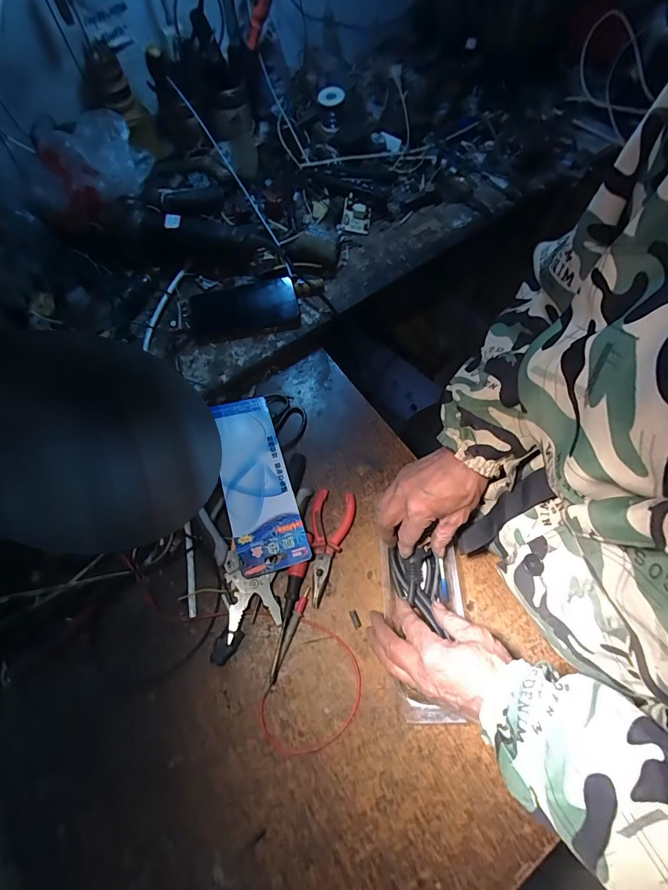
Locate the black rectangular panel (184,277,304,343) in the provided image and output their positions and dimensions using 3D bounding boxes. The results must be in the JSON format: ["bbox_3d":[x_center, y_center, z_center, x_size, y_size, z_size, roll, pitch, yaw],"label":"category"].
[{"bbox_3d":[-0.141,-0.210,0.633,0.166,0.010,0.085,-11,85,-2],"label":"black rectangular panel"}]

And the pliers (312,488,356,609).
[{"bbox_3d":[-0.008,0.127,0.515,0.052,0.012,0.144,10,66,3],"label":"pliers"}]

